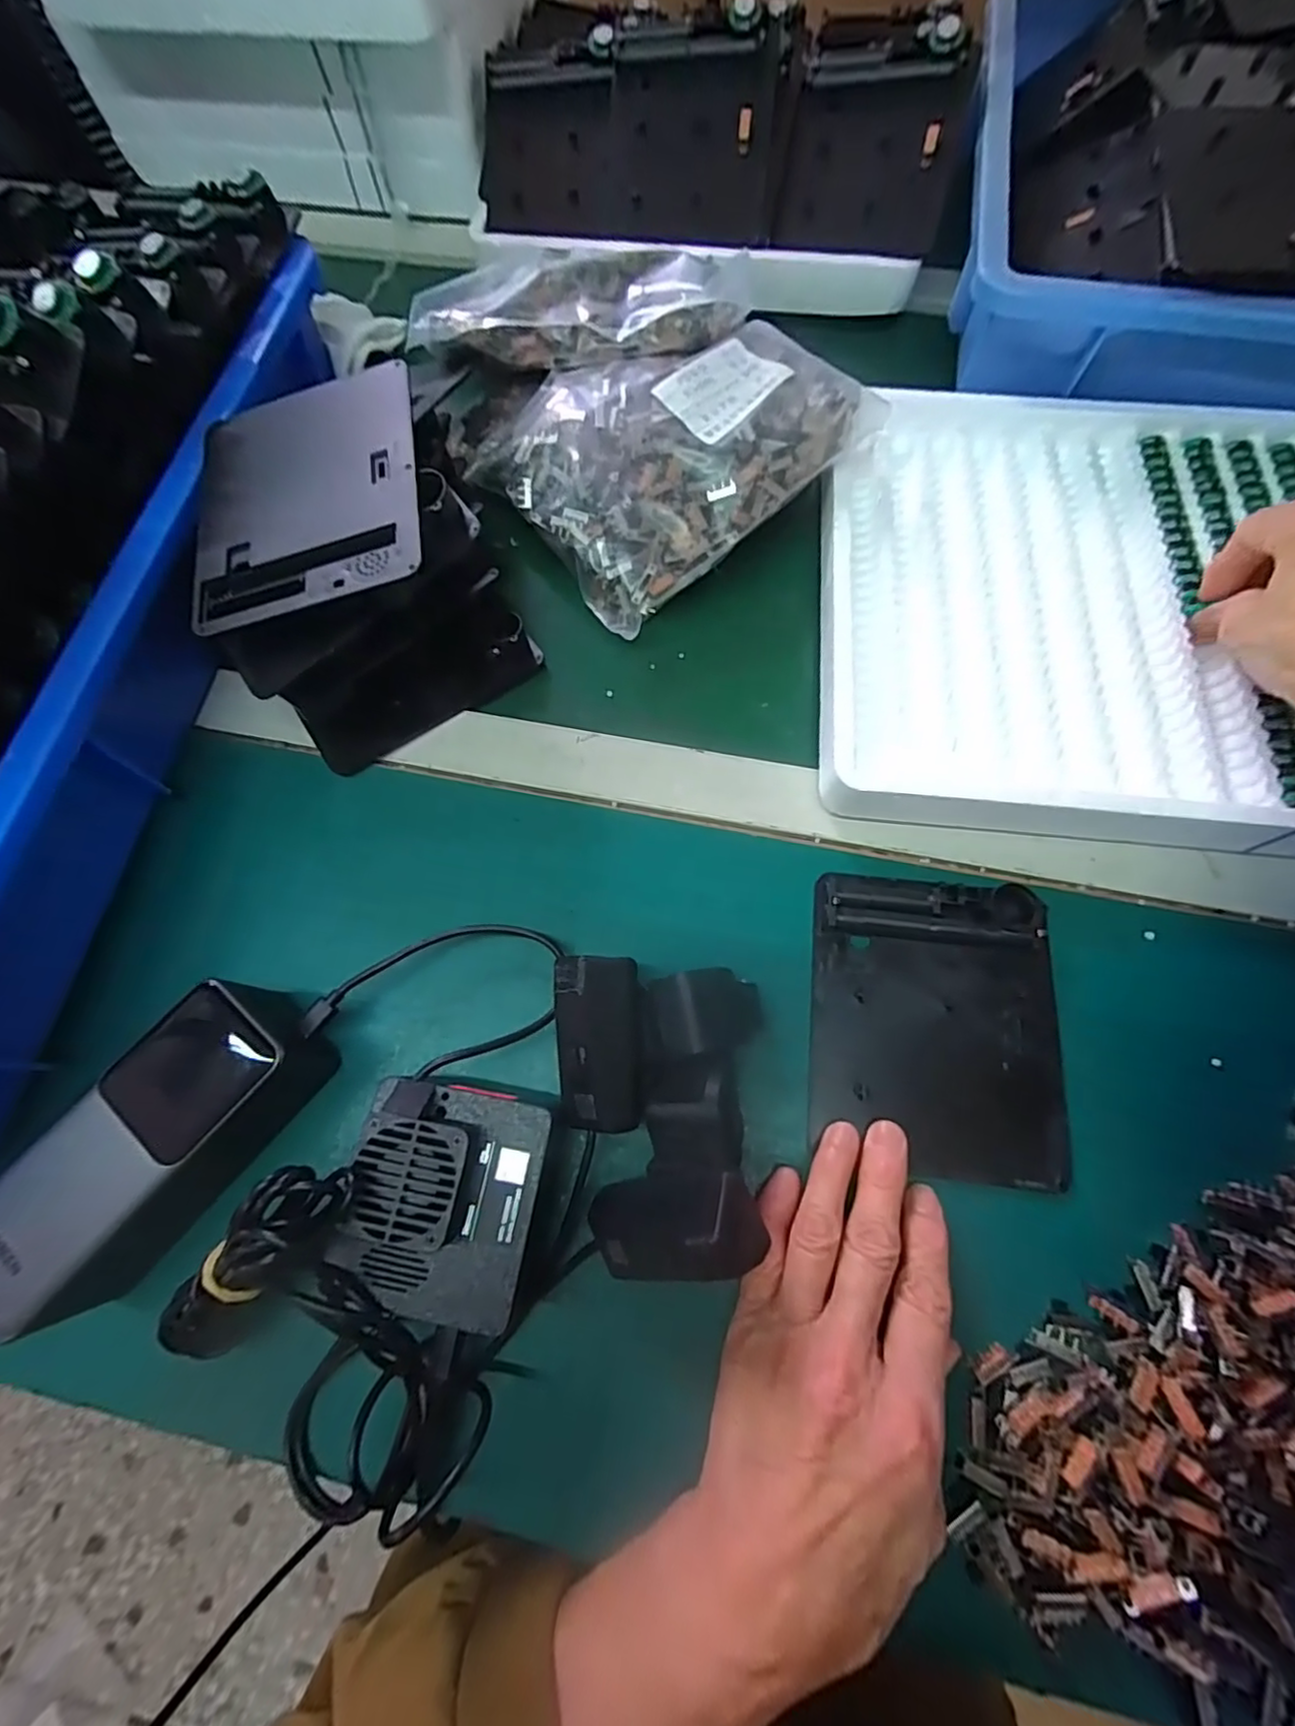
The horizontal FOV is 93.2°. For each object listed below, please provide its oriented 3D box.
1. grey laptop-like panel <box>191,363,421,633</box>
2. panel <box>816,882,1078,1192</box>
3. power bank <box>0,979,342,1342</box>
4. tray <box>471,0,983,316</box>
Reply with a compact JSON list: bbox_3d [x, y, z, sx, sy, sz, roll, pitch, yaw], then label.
[{"bbox_3d":[-0.162,-0.175,0.289,0.112,0.005,0.134,-12,72,9],"label":"grey laptop-like panel"},{"bbox_3d":[0.133,0.073,0.280,0.110,0.014,0.127,6,74,3],"label":"panel"},{"bbox_3d":[-0.195,0.115,0.248,0.062,0.051,0.131,38,76,13],"label":"power bank"},{"bbox_3d":[0.041,-0.501,0.426,0.335,0.087,0.174,13,70,6],"label":"tray"}]

